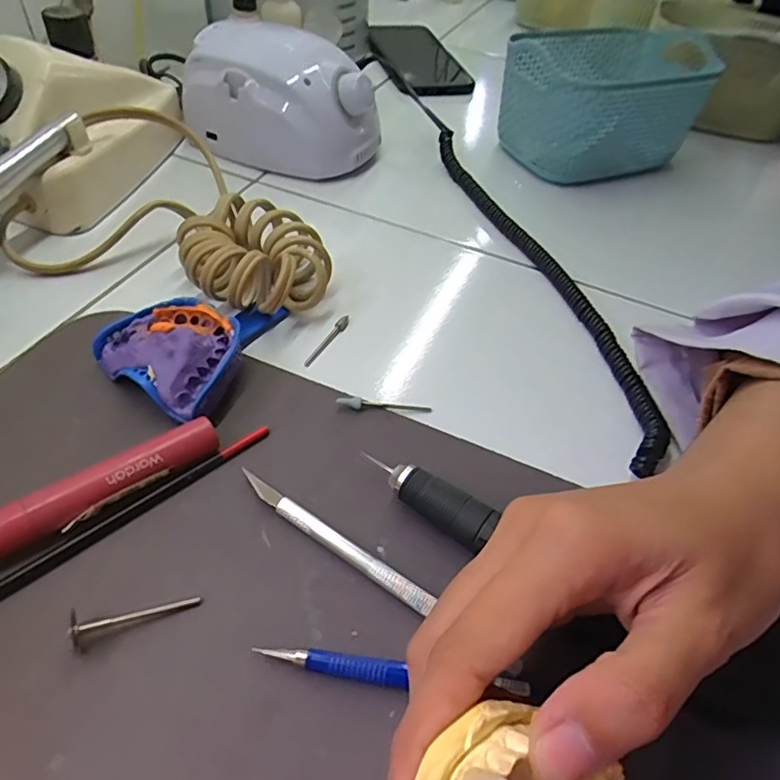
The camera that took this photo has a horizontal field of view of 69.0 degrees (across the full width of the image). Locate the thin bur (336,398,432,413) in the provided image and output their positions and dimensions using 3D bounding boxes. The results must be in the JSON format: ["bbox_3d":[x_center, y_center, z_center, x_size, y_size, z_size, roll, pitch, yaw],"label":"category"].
[{"bbox_3d":[-0.003,0.008,0.290,0.048,0.005,0.006,2,48,-4],"label":"thin bur"}]

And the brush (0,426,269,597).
[{"bbox_3d":[-0.122,0.059,0.230,0.170,0.005,0.007,-33,58,-30],"label":"brush"}]

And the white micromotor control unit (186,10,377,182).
[{"bbox_3d":[-0.085,-0.231,0.453,0.141,0.079,0.083,21,49,13],"label":"white micromotor control unit"}]

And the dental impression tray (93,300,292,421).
[{"bbox_3d":[-0.105,-0.030,0.299,0.073,0.027,0.092,21,49,13],"label":"dental impression tray"}]

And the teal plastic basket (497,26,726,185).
[{"bbox_3d":[0.189,-0.252,0.498,0.179,0.084,0.117,-18,52,-21],"label":"teal plastic basket"}]

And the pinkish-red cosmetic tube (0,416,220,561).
[{"bbox_3d":[-0.122,0.043,0.236,0.105,0.018,0.015,-29,56,-28],"label":"pinkish-red cosmetic tube"}]

